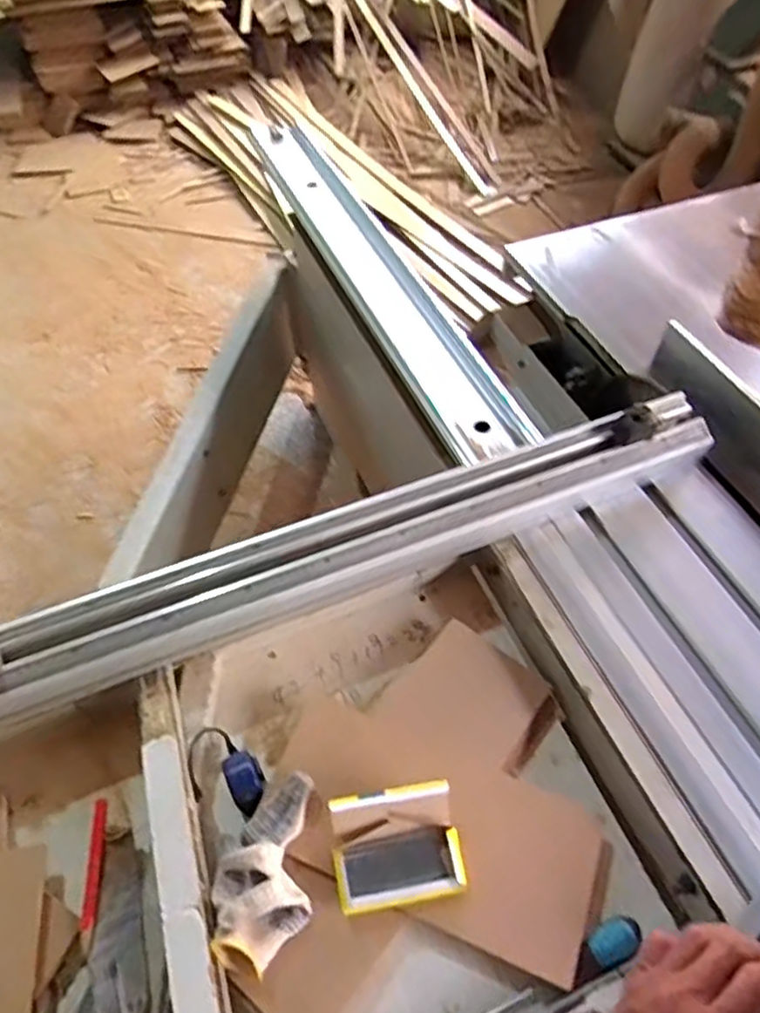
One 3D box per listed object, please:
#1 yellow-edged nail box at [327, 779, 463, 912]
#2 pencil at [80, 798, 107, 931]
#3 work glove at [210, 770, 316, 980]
[{"bbox_3d":[0.017,0.353,0.688,0.133,0.065,0.100,-8,55,-6],"label":"yellow-edged nail box"},{"bbox_3d":[-0.306,0.379,0.708,0.014,0.007,0.123,-6,54,-1],"label":"pencil"},{"bbox_3d":[-0.120,0.376,0.687,0.092,0.063,0.175,-1,54,-1],"label":"work glove"}]

